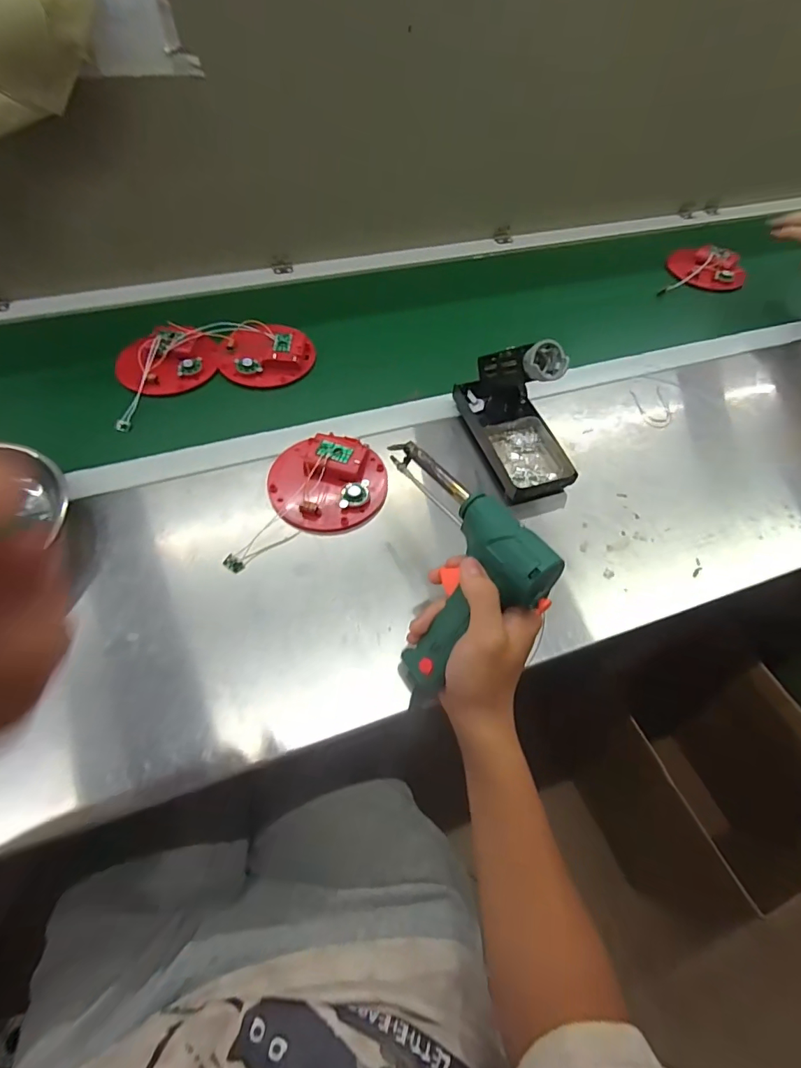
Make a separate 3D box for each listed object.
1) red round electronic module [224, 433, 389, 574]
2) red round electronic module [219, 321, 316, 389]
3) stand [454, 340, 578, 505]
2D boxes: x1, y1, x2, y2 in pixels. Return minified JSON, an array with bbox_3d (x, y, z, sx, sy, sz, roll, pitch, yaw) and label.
[{"bbox_3d":[-0.082,-0.033,0.462,0.121,0.026,0.159,11,57,3],"label":"red round electronic module"},{"bbox_3d":[-0.170,-0.225,0.585,0.112,0.025,0.085,0,74,-1],"label":"red round electronic module"},{"bbox_3d":[0.127,-0.136,0.484,0.081,0.125,0.165,-15,59,-13],"label":"stand"}]

